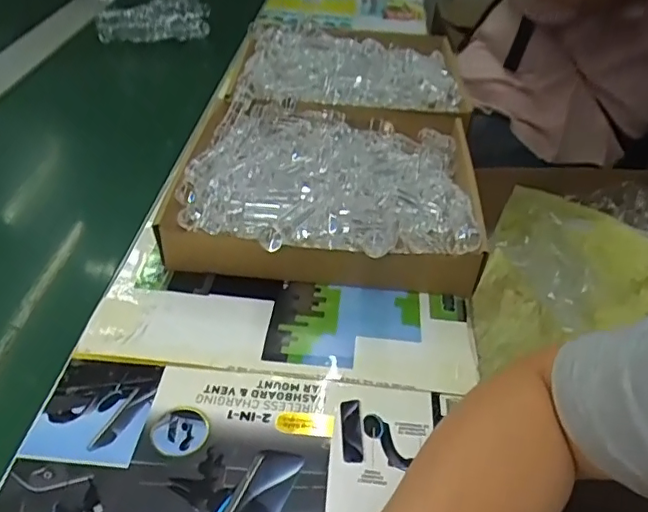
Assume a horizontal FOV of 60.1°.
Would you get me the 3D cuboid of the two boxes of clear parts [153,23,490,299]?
[{"bbox_3d":[0.019,-0.164,0.699,0.304,0.084,0.514,3,41,2],"label":"two boxes of clear parts"}]

